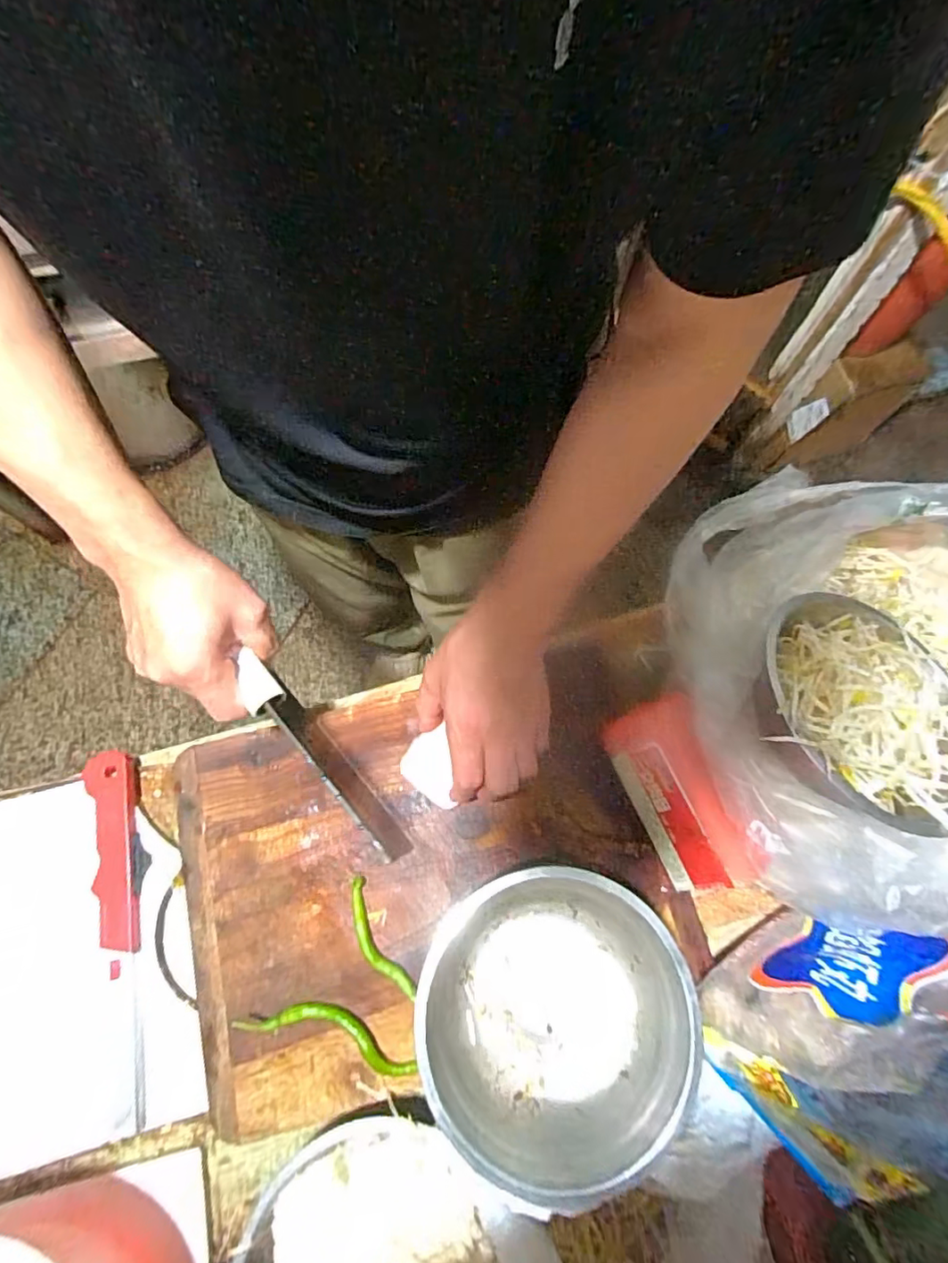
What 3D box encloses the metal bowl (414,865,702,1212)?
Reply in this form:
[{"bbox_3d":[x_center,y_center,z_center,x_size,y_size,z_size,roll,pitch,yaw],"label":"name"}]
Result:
[{"bbox_3d":[0.055,0.270,0.397,0.177,0.062,0.184,1,70,-2],"label":"metal bowl"}]

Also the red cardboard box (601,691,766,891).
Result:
[{"bbox_3d":[0.162,0.125,0.435,0.028,0.084,0.139,-9,67,-44],"label":"red cardboard box"}]

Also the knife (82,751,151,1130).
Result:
[{"bbox_3d":[-0.284,0.235,0.453,0.036,0.011,0.271,-9,75,-20],"label":"knife"}]

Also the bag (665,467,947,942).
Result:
[{"bbox_3d":[0.390,0.054,0.470,0.459,0.153,0.378,-3,71,-3],"label":"bag"}]

